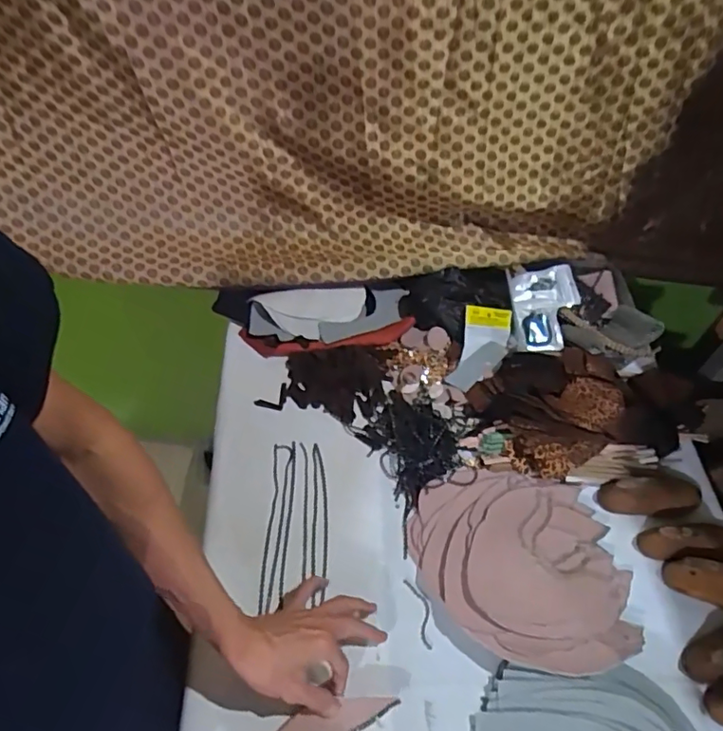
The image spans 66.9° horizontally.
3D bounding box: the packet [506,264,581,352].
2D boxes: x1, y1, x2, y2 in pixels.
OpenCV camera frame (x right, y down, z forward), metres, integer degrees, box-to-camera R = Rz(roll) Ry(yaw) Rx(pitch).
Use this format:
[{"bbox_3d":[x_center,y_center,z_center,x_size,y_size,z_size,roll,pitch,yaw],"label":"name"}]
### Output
[{"bbox_3d":[0.292,-0.091,0.871,0.108,0.025,0.144,1,76,-2],"label":"packet"}]

